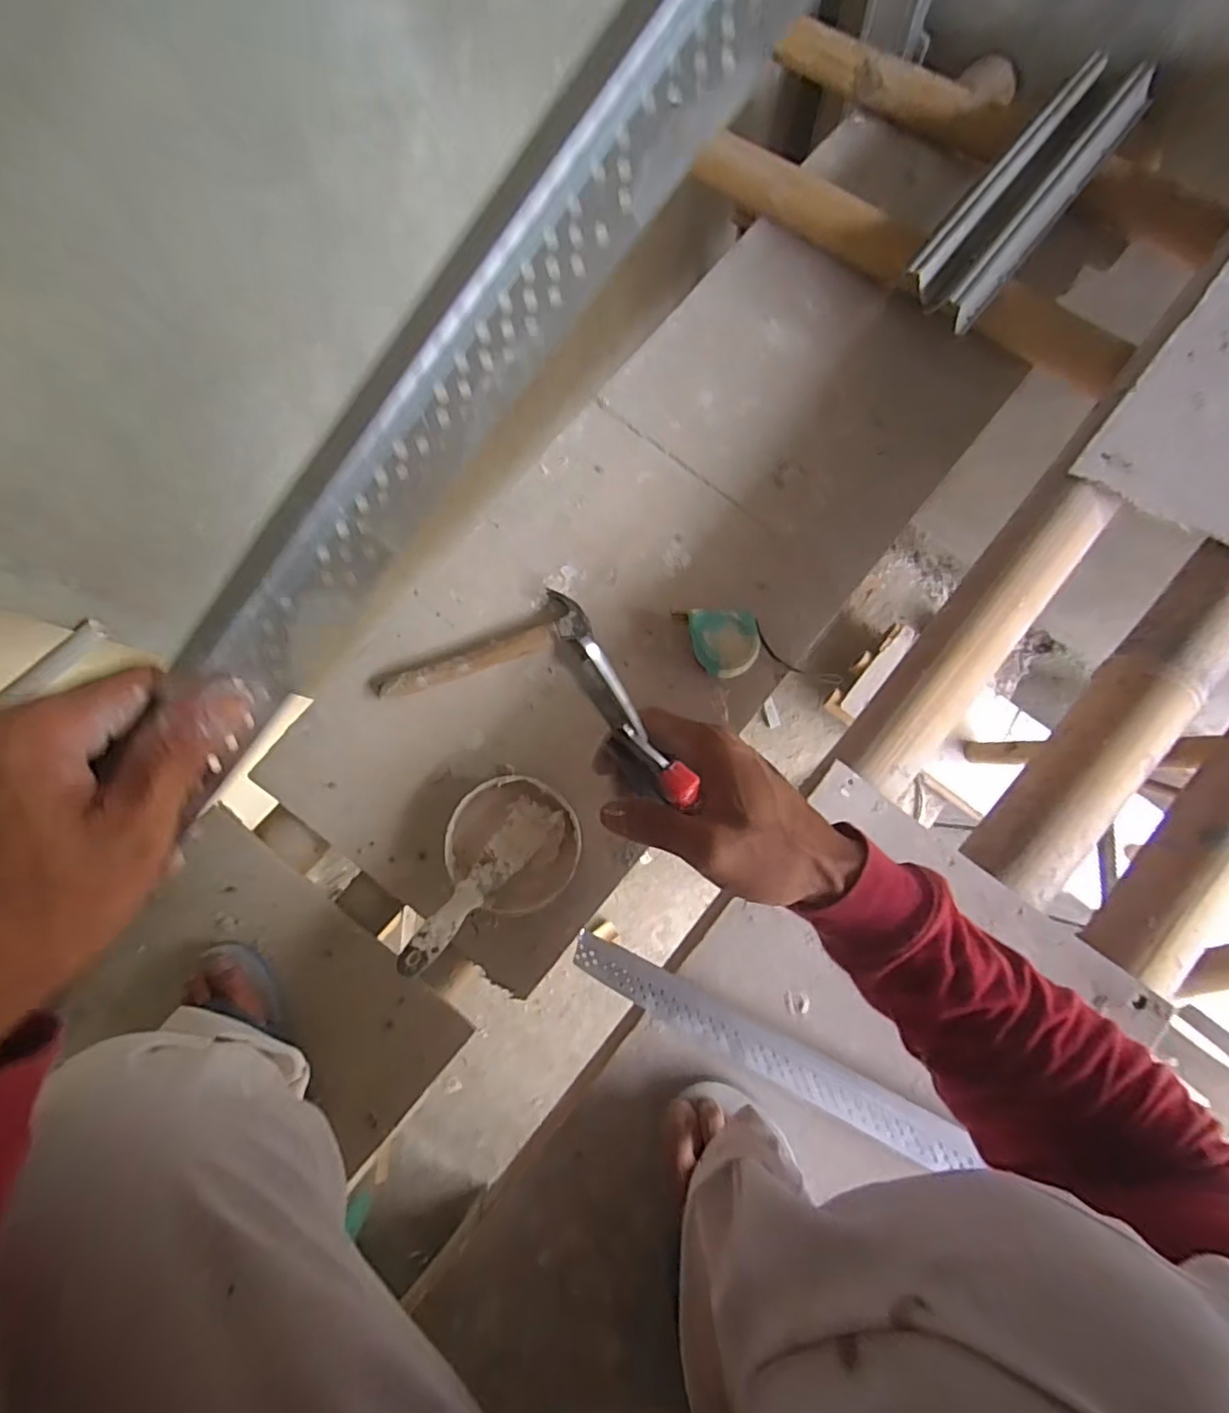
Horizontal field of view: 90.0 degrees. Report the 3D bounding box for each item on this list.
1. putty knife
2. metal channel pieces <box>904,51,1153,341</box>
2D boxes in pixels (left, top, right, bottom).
[{"bbox_3d":[-0.143,0.190,0.659,0.057,0.015,0.217,42,70,5],"label":"putty knife"},{"bbox_3d":[0.497,-0.623,0.722,0.098,0.041,0.441,39,84,5],"label":"metal channel pieces"}]

